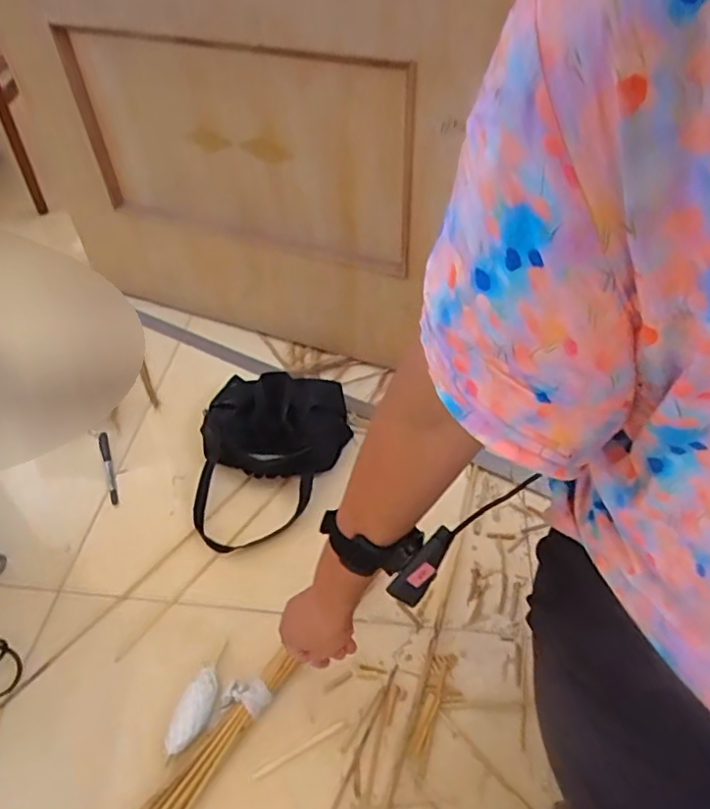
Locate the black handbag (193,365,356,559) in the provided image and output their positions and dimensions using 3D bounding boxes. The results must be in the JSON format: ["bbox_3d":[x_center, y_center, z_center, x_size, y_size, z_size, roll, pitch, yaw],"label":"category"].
[{"bbox_3d":[-0.120,0.058,0.889,0.224,0.072,0.298,-6,46,-3],"label":"black handbag"}]

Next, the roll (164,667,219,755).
[{"bbox_3d":[-0.171,0.335,0.654,0.033,0.032,0.087,14,49,15],"label":"roll"}]

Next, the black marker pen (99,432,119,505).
[{"bbox_3d":[-0.373,0.093,0.911,0.014,0.014,0.135,-18,48,-14],"label":"black marker pen"}]

